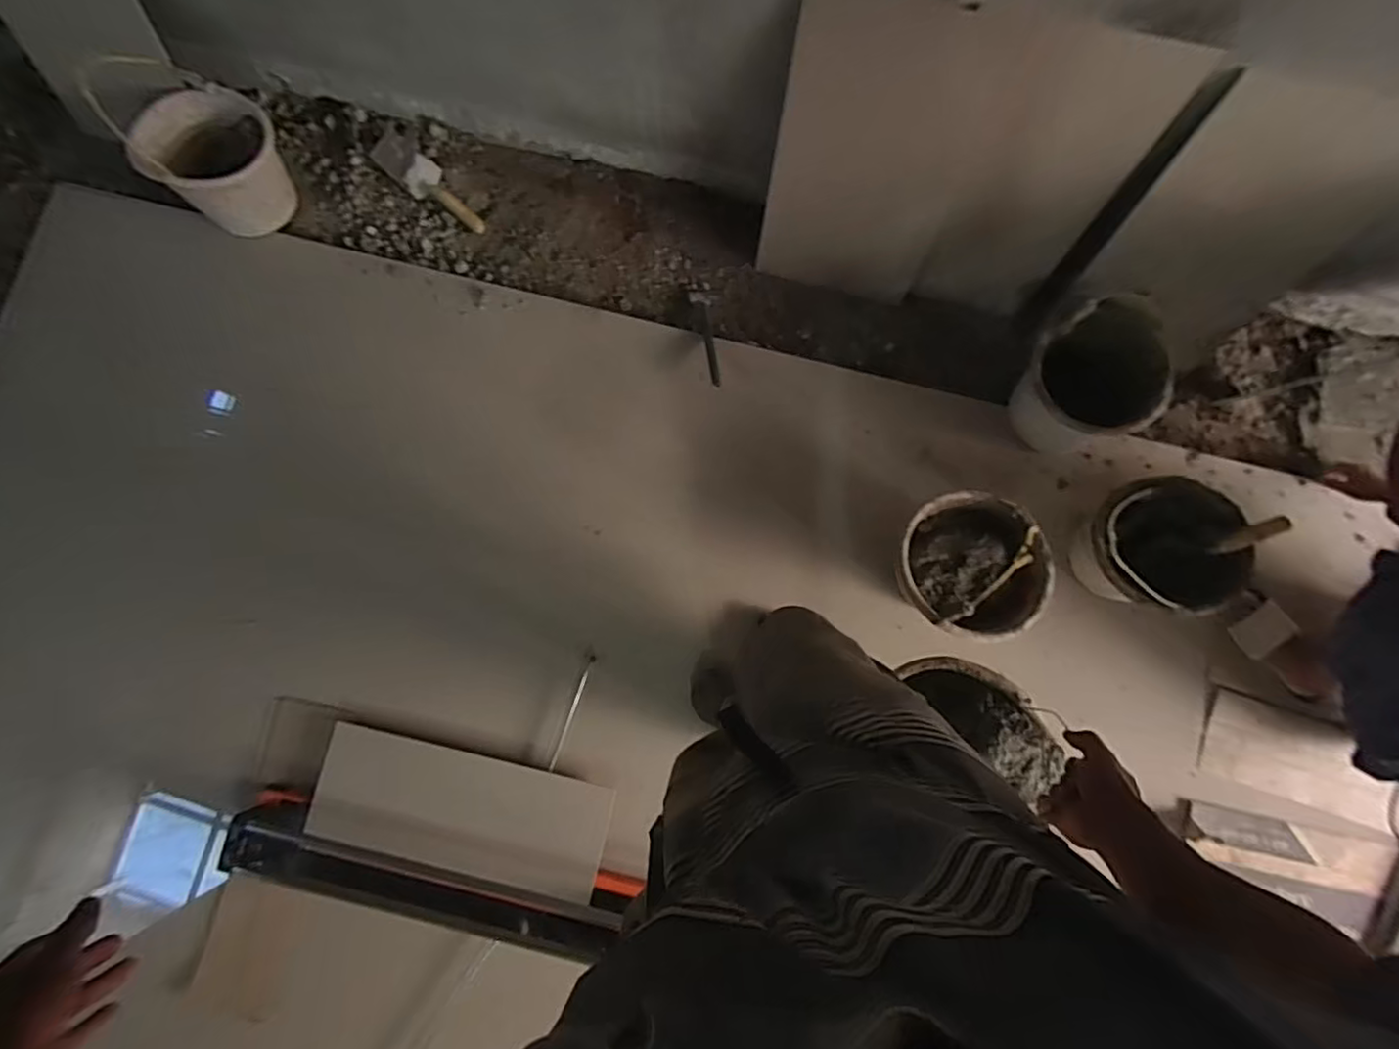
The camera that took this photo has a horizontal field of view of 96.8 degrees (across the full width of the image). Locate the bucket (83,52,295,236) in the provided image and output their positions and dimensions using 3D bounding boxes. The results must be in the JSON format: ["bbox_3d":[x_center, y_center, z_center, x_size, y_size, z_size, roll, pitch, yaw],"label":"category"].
[{"bbox_3d":[-1.040,-0.802,1.318,0.242,0.298,0.242,0,83,2],"label":"bucket"}]

